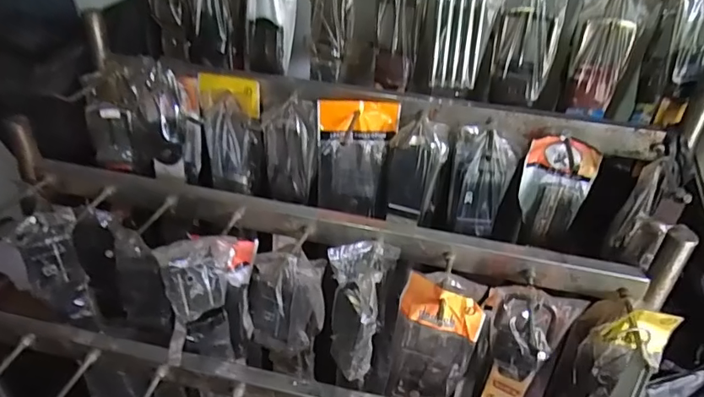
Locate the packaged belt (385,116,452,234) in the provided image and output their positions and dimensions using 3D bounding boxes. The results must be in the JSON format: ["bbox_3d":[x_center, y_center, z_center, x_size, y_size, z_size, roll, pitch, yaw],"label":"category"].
[{"bbox_3d":[0.067,-0.019,0.539,0.053,0.123,0.027,8,32,5],"label":"packaged belt"}]

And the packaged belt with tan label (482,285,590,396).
[{"bbox_3d":[0.147,0.145,0.458,0.066,0.158,0.025,7,32,5],"label":"packaged belt with tan label"}]

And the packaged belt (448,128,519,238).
[{"bbox_3d":[0.129,-0.015,0.519,0.058,0.109,0.021,10,33,9],"label":"packaged belt"}]

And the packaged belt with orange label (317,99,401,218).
[{"bbox_3d":[0.004,-0.040,0.550,0.079,0.129,0.016,4,32,-1],"label":"packaged belt with orange label"}]

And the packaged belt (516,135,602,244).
[{"bbox_3d":[0.199,-0.005,0.510,0.062,0.110,0.021,14,34,15],"label":"packaged belt"}]

